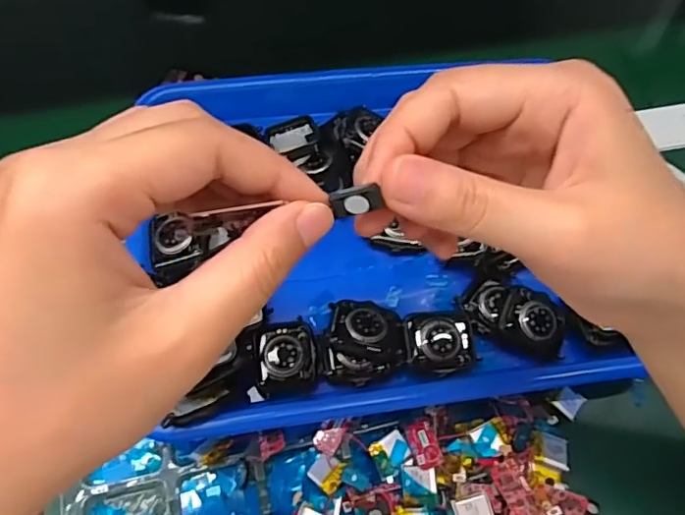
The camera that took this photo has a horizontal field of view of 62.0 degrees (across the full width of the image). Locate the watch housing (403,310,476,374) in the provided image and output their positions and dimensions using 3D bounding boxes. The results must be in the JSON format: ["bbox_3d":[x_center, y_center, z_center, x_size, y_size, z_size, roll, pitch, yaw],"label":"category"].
[{"bbox_3d":[0.057,0.050,0.338,0.039,0.016,0.037,-8,63,-5],"label":"watch housing"}]

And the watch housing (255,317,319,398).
[{"bbox_3d":[-0.033,0.058,0.332,0.034,0.012,0.041,-8,63,-5],"label":"watch housing"}]

